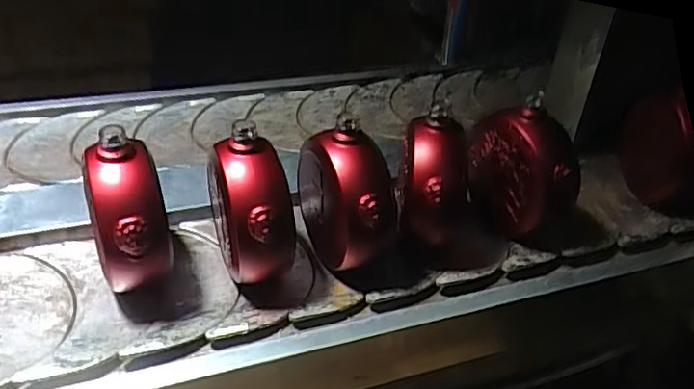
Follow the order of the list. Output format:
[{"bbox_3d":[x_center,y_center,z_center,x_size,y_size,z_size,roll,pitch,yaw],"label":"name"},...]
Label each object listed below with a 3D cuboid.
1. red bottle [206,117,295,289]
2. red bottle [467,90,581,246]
[{"bbox_3d":[-0.090,0.012,0.582,0.074,0.153,0.110,-6,31,-12],"label":"red bottle"},{"bbox_3d":[0.190,-0.028,0.665,0.060,0.150,0.108,-15,34,-26],"label":"red bottle"}]

